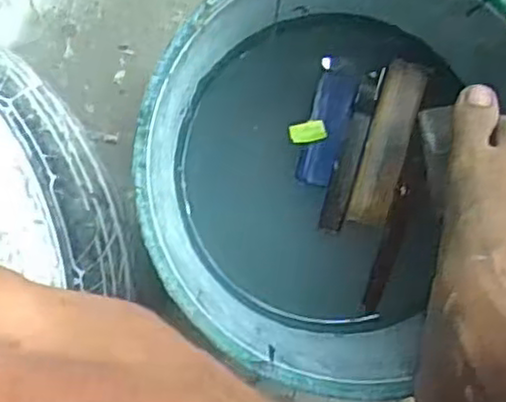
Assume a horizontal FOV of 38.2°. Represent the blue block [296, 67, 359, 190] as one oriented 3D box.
[{"bbox_3d":[0.069,-0.066,0.663,0.035,0.009,0.104,15,91,2],"label":"blue block"}]

